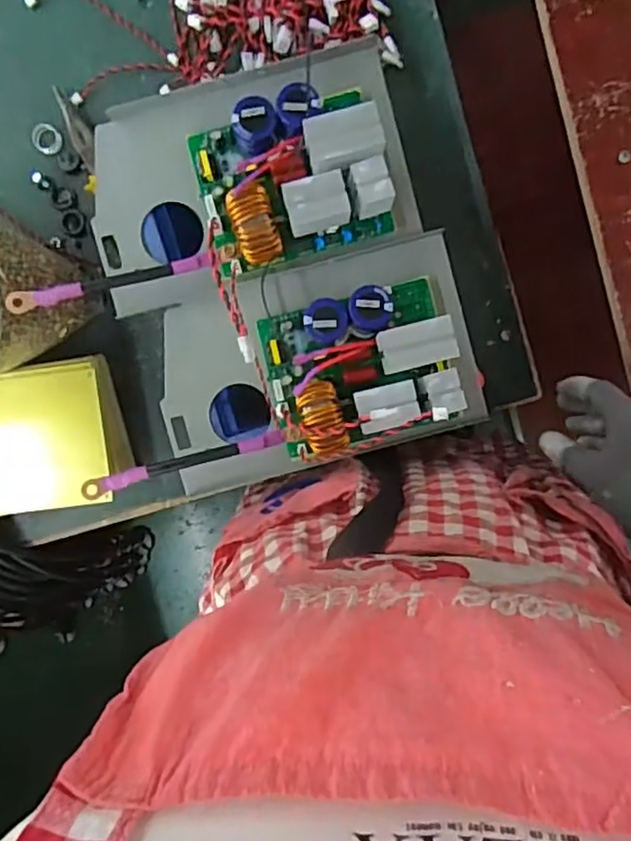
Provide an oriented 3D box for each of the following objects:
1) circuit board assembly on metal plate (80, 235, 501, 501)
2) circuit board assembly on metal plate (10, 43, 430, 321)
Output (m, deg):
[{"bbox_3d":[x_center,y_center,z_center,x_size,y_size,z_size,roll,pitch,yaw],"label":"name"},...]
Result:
[{"bbox_3d":[-0.034,-0.038,0.535,0.343,0.102,0.167,-15,94,1],"label":"circuit board assembly on metal plate"},{"bbox_3d":[-0.090,-0.198,0.517,0.333,0.088,0.169,-16,94,1],"label":"circuit board assembly on metal plate"}]

